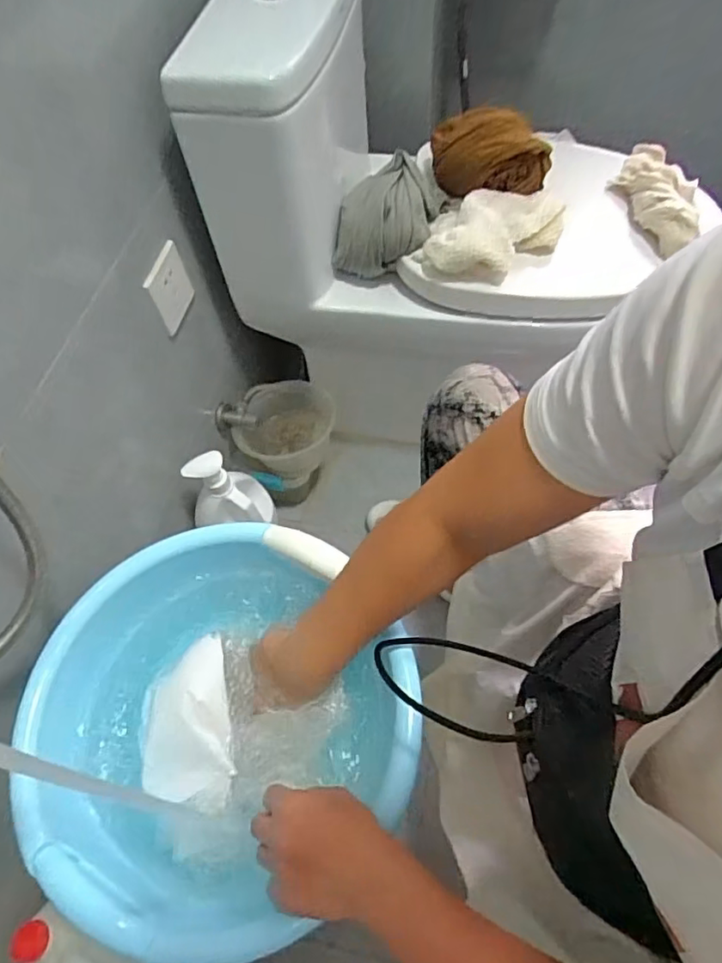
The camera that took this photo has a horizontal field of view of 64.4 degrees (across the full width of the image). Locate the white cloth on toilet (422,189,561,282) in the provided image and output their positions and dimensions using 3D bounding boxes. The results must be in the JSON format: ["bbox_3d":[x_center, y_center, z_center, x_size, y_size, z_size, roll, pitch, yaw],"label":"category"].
[{"bbox_3d":[0.174,-0.330,0.755,0.178,0.056,0.122,7,61,8],"label":"white cloth on toilet"}]

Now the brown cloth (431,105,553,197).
[{"bbox_3d":[0.176,-0.453,0.785,0.157,0.079,0.113,5,60,7],"label":"brown cloth"}]

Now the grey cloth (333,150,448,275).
[{"bbox_3d":[0.042,-0.377,0.811,0.127,0.101,0.152,22,64,16],"label":"grey cloth"}]

